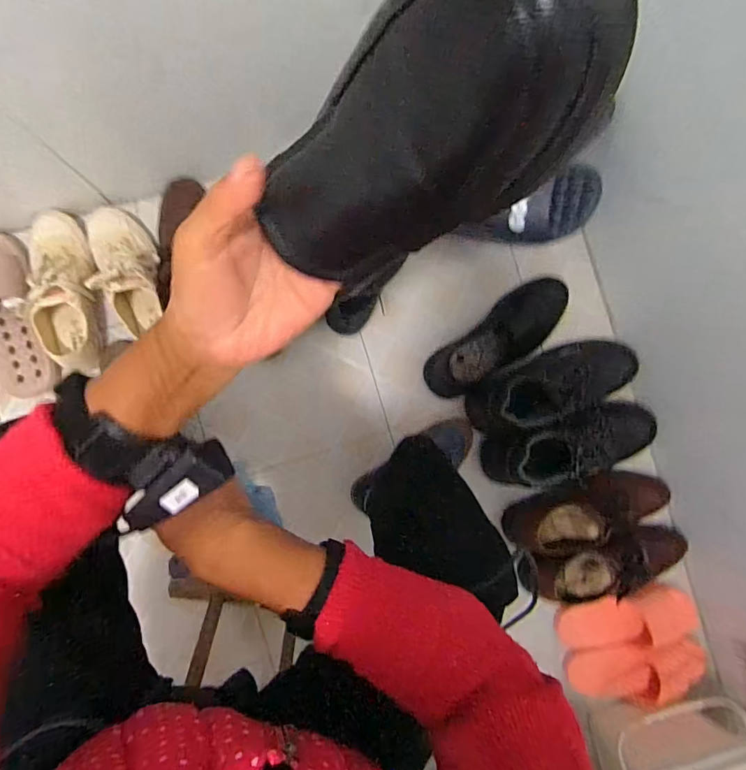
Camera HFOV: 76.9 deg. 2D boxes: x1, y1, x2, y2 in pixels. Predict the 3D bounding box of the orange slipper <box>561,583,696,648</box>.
[{"bbox_3d":[0.440,0.394,0.797,0.252,0.044,0.115,1,87,-5],"label":"orange slipper"}]

